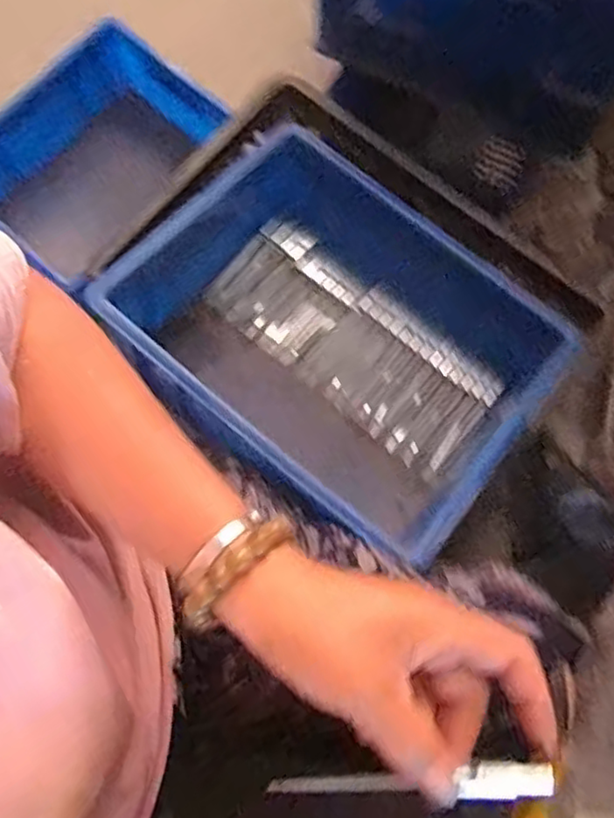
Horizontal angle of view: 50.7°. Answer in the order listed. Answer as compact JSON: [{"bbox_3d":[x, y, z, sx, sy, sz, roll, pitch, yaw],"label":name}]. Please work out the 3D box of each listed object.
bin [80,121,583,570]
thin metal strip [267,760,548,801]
[{"bbox_3d":[0.011,-0.076,0.589,0.382,0.152,0.263,42,80,8],"label":"bin"},{"bbox_3d":[0.045,0.175,0.300,0.131,0.016,0.006,-12,121,13],"label":"thin metal strip"}]

